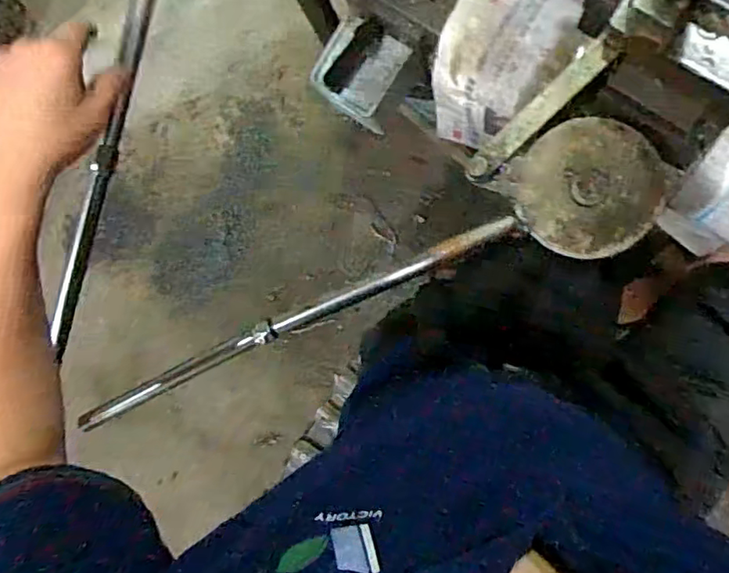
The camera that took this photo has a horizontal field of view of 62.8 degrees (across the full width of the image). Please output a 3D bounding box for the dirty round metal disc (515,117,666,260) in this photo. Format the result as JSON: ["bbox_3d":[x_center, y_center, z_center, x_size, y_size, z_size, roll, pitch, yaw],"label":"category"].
[{"bbox_3d":[0.161,-0.071,0.429,0.096,0.016,0.096,0,90,9],"label":"dirty round metal disc"}]

